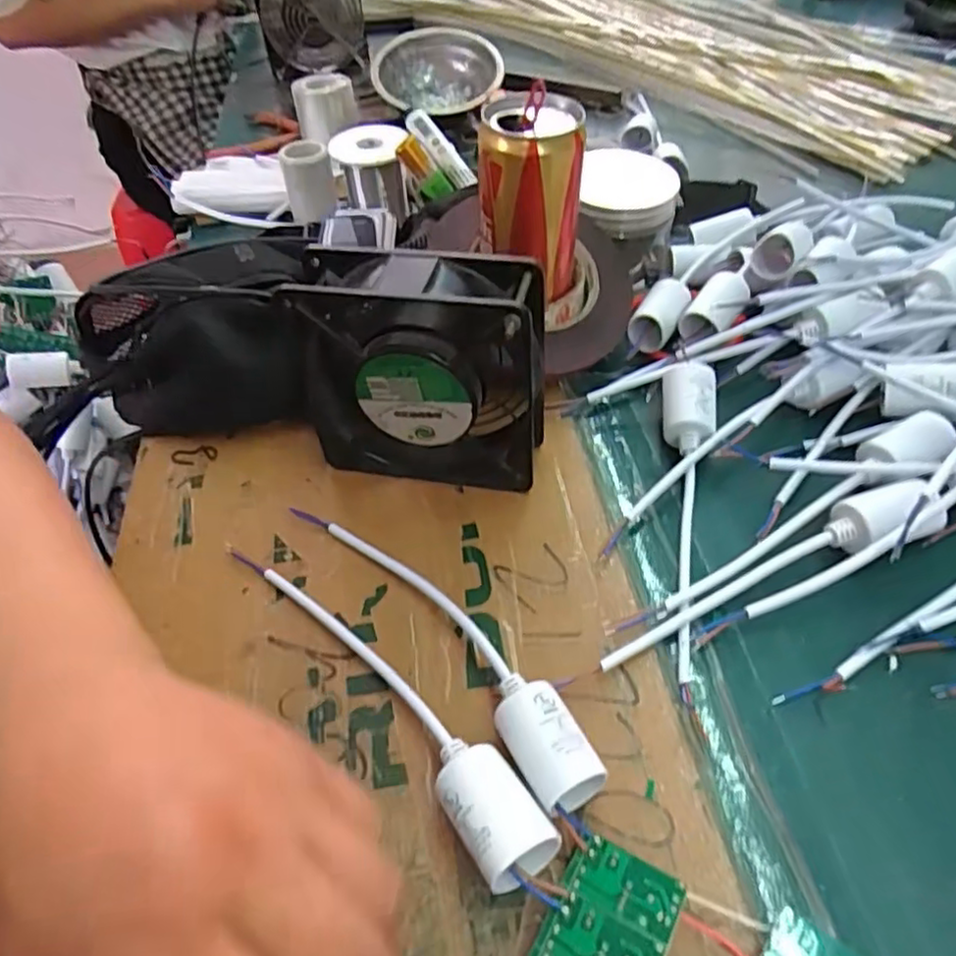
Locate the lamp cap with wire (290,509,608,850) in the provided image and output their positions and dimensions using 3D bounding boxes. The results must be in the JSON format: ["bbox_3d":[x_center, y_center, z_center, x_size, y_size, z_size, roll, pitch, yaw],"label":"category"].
[{"bbox_3d":[-0.017,0.064,0.312,0.035,0.028,0.209,-32,53,-21],"label":"lamp cap with wire"}]

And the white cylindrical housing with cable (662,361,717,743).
[{"bbox_3d":[0.107,0.017,0.345,0.028,0.024,0.210,5,49,9],"label":"white cylindrical housing with cable"}]

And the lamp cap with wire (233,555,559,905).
[{"bbox_3d":[-0.045,0.087,0.293,0.032,0.030,0.208,-37,55,-24],"label":"lamp cap with wire"}]

